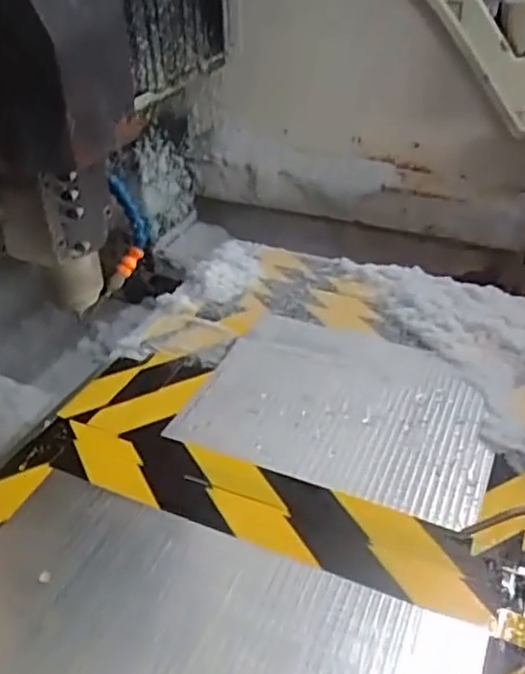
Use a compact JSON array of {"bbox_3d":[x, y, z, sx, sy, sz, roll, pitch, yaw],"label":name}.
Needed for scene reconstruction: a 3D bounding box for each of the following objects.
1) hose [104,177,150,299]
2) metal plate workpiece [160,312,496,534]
[{"bbox_3d":[-0.143,-0.108,0.690,0.045,0.122,0.017,1,4,2],"label":"hose"},{"bbox_3d":[0.089,0.071,0.711,0.310,0.009,0.241,14,40,19],"label":"metal plate workpiece"}]

